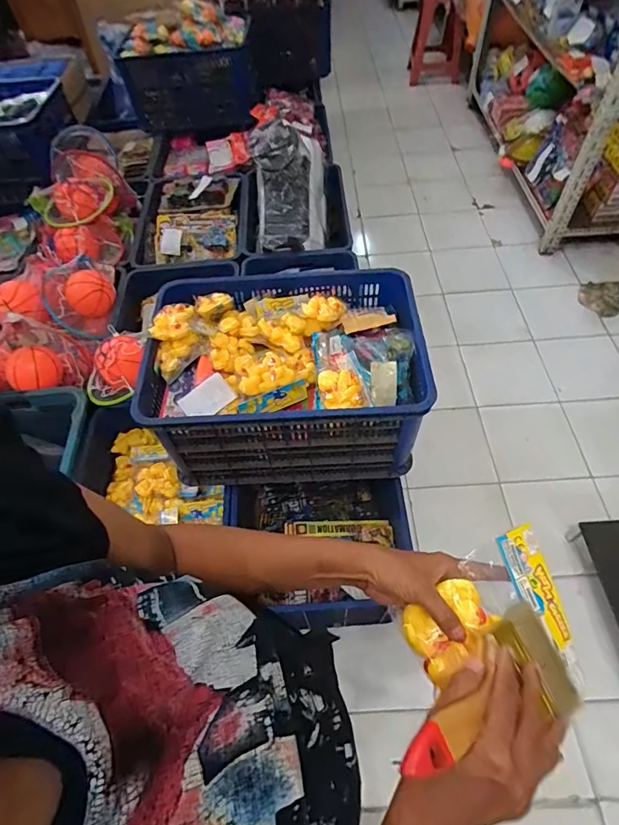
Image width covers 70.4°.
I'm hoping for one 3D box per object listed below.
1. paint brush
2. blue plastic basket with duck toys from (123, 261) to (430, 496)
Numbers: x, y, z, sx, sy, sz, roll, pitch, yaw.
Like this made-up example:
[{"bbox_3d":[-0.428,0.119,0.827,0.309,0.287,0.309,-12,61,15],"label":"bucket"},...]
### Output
[{"bbox_3d":[0.134,0.203,0.319,0.195,0.019,0.079,-2,51,-35],"label":"paint brush"},{"bbox_3d":[-0.061,-0.098,1.091,0.615,0.301,0.441,-3,57,3],"label":"blue plastic basket with duck toys"}]

